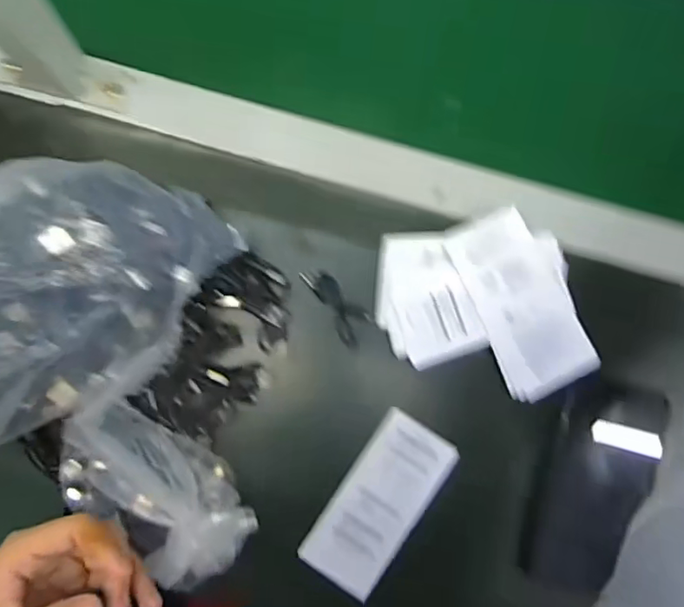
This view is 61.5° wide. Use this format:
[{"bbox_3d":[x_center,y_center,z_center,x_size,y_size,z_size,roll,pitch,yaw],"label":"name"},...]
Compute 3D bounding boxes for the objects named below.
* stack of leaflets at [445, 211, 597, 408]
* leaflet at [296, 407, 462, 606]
[{"bbox_3d":[0.130,-0.003,0.402,0.071,0.013,0.128,-24,86,-6],"label":"stack of leaflets"},{"bbox_3d":[0.027,0.140,0.402,0.057,0.006,0.122,35,82,0],"label":"leaflet"}]

